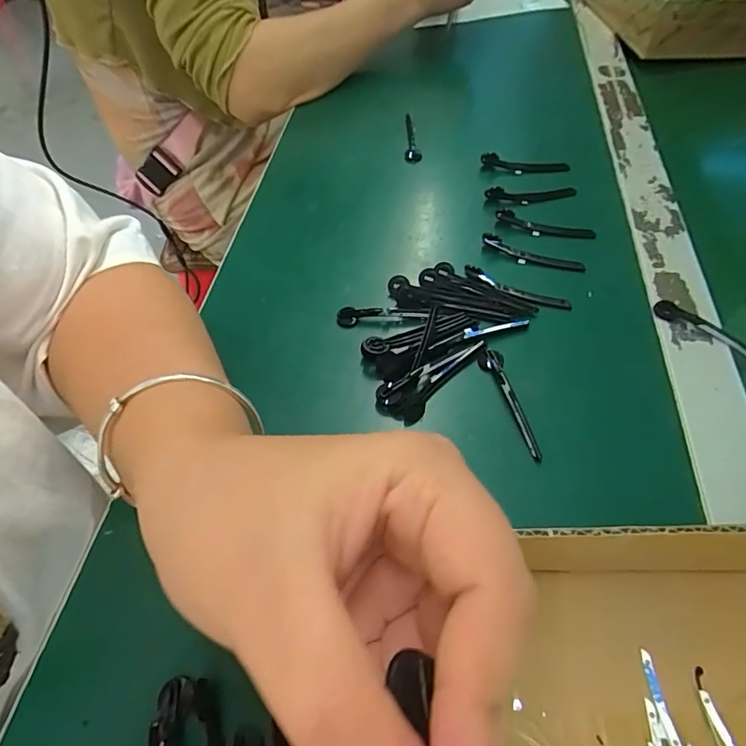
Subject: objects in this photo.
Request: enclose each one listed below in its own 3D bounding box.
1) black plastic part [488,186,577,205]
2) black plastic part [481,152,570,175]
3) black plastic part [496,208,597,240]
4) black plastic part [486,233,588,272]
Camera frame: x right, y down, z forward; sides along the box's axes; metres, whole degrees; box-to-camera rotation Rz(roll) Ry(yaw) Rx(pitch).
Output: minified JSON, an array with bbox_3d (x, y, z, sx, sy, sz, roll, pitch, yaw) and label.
[{"bbox_3d":[0.127,-0.143,0.382,0.072,0.015,0.009,-4,54,0],"label":"black plastic part"},{"bbox_3d":[0.129,-0.176,0.406,0.073,0.018,0.010,6,55,8],"label":"black plastic part"},{"bbox_3d":[0.128,-0.109,0.359,0.073,0.008,0.013,15,56,14],"label":"black plastic part"},{"bbox_3d":[0.113,-0.085,0.341,0.073,0.011,0.010,20,58,17],"label":"black plastic part"}]

